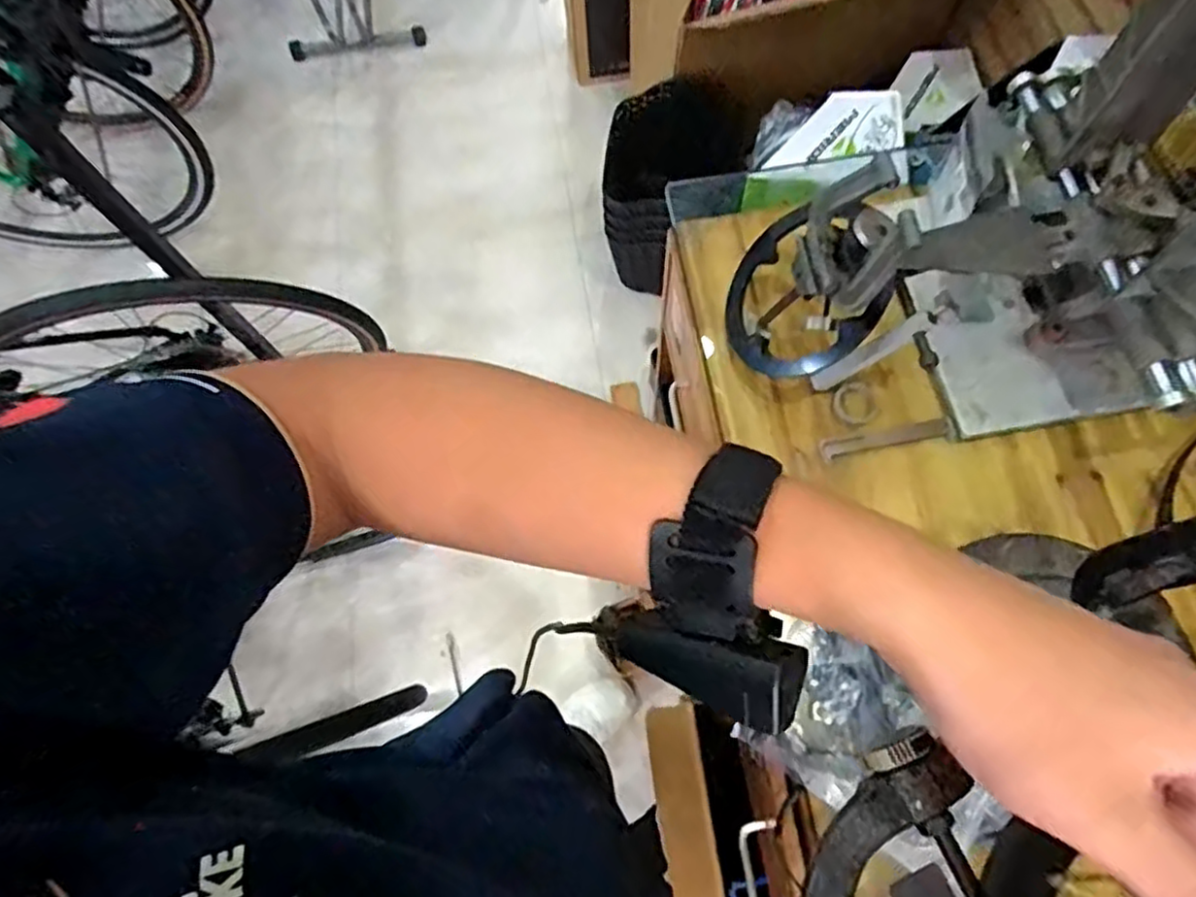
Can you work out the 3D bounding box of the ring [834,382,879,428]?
[{"bbox_3d":[0.262,-0.045,0.701,0.043,0.008,0.044,-1,70,2],"label":"ring"}]

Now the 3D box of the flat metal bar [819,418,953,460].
[{"bbox_3d":[0.288,-0.010,0.692,0.127,0.004,0.018,-12,82,5],"label":"flat metal bar"}]

